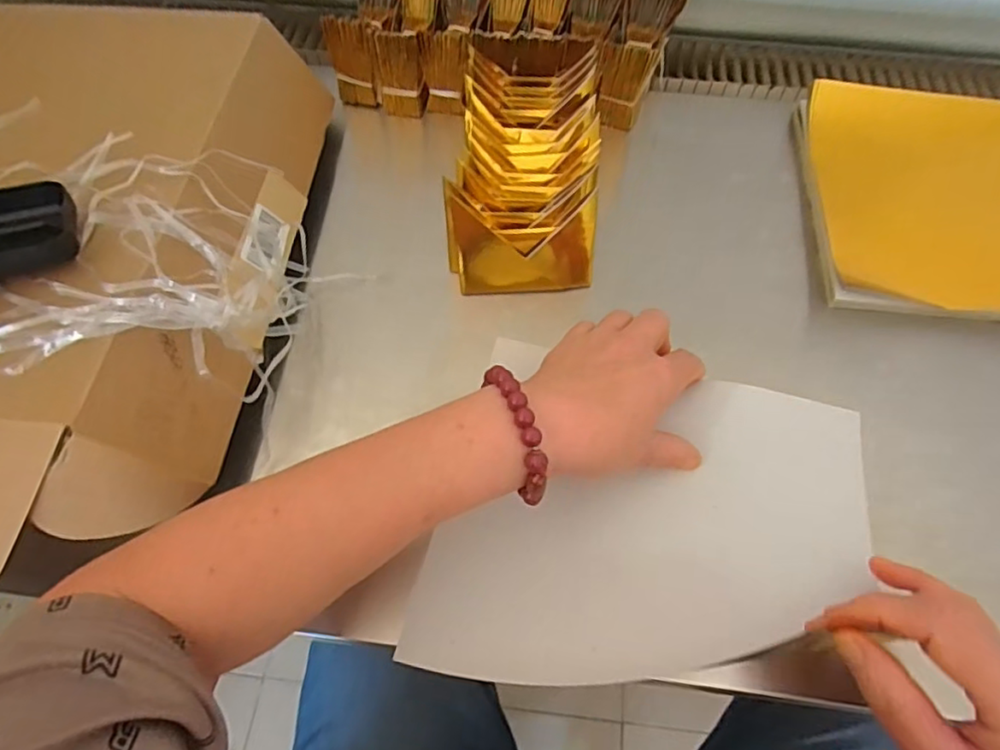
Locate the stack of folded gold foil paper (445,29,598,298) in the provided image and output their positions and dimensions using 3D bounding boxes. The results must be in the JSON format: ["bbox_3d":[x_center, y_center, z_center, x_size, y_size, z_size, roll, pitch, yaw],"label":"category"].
[{"bbox_3d":[0.022,-0.164,0.472,0.110,0.075,0.200,4,61,3],"label":"stack of folded gold foil paper"}]

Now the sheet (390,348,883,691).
[{"bbox_3d":[0.089,0.084,0.357,0.241,0.038,0.208,12,62,7],"label":"sheet"}]

